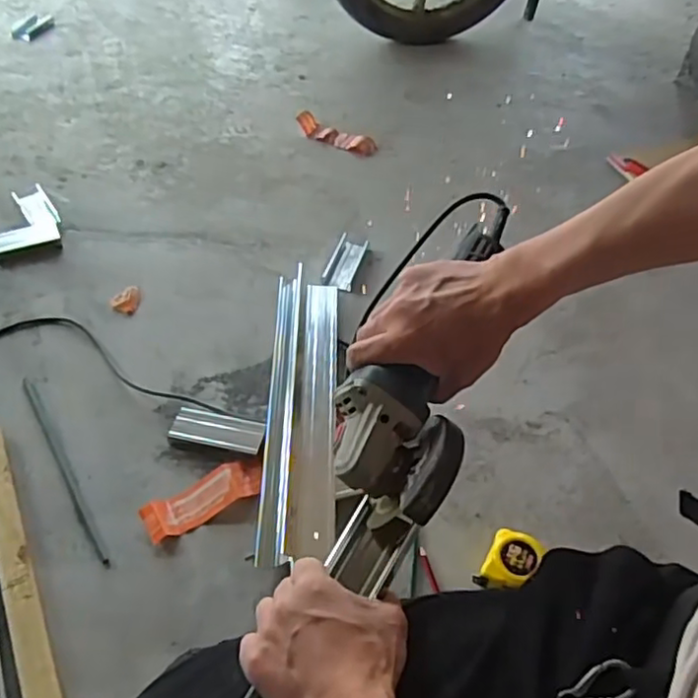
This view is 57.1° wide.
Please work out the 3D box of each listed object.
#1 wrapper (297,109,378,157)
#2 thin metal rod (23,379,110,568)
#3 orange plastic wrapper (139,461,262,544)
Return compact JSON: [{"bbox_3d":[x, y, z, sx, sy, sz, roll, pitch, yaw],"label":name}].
[{"bbox_3d":[-0.023,-0.450,1.348,0.180,0.034,0.049,25,53,14],"label":"wrapper"},{"bbox_3d":[-0.369,0.150,0.820,0.011,0.015,0.316,-26,58,-24],"label":"thin metal rod"},{"bbox_3d":[-0.179,0.186,0.802,0.152,0.022,0.054,-21,56,-22],"label":"orange plastic wrapper"}]

